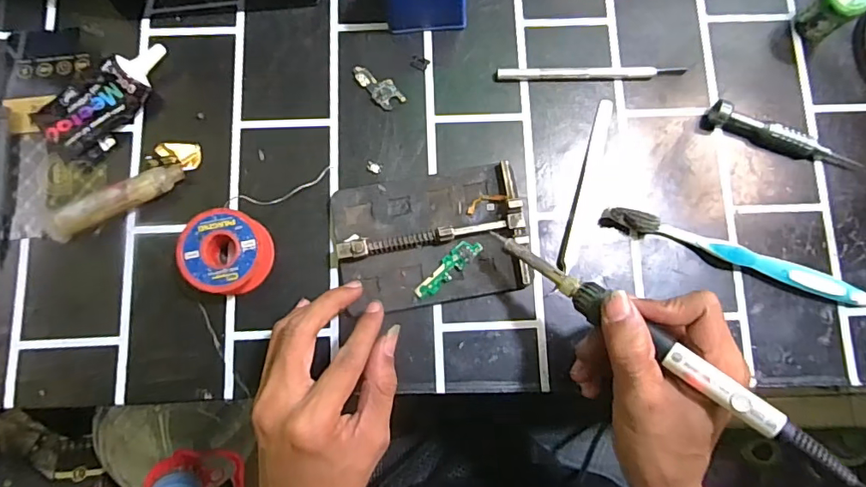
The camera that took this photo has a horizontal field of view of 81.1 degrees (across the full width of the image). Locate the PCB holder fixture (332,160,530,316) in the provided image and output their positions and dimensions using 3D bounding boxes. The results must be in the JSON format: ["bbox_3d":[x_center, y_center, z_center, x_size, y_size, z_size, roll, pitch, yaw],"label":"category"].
[{"bbox_3d":[-0.002,-0.005,0.343,0.124,0.017,0.088,-11,80,-2],"label":"PCB holder fixture"}]

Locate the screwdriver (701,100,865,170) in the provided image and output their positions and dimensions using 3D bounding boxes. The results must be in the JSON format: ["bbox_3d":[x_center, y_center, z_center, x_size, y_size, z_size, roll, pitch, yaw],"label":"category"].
[{"bbox_3d":[0.256,-0.075,0.365,0.114,0.019,0.016,20,80,3],"label":"screwdriver"}]

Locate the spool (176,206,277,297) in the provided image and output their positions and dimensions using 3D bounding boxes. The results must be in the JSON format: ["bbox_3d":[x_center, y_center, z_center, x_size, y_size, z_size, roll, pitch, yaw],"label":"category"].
[{"bbox_3d":[-0.136,0.006,0.336,0.053,0.028,0.052,0,80,0],"label":"spool"}]

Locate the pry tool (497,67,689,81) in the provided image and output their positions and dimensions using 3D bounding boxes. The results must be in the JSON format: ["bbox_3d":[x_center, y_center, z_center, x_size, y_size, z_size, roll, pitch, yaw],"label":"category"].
[{"bbox_3d":[0.117,-0.127,0.376,0.137,0.008,0.010,-2,80,-1],"label":"pry tool"}]

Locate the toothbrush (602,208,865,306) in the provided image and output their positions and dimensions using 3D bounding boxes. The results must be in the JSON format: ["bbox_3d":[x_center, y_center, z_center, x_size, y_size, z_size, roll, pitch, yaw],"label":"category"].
[{"bbox_3d":[0.209,0.008,0.349,0.184,0.017,0.014,20,80,3],"label":"toothbrush"}]

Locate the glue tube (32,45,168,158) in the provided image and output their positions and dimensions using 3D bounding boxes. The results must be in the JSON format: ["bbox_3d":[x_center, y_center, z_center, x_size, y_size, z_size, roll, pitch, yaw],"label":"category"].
[{"bbox_3d":[-0.229,-0.104,0.356,0.097,0.023,0.040,-40,82,-7],"label":"glue tube"}]

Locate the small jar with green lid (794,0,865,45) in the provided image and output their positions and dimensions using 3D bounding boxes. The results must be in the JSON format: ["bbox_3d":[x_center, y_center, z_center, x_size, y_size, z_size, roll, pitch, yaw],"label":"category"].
[{"bbox_3d":[0.290,-0.170,0.370,0.028,0.043,0.029,0,80,0],"label":"small jar with green lid"}]

